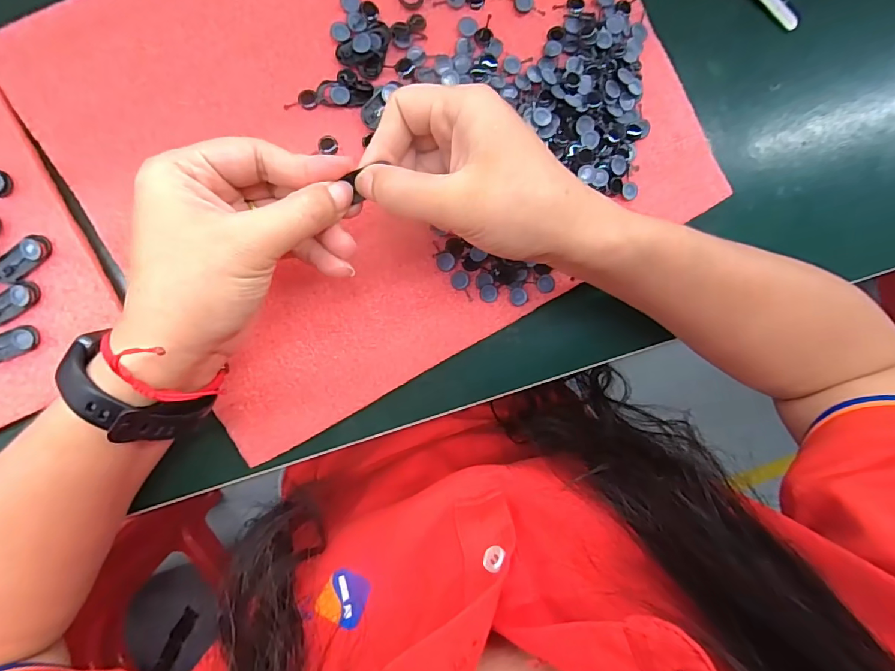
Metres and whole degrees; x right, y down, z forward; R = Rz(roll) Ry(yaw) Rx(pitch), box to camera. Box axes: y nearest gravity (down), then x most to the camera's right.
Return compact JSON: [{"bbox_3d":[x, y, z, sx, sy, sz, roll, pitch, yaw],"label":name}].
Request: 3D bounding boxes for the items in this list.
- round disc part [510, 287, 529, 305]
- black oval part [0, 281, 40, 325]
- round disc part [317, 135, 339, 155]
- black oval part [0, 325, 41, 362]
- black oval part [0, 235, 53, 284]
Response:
[{"bbox_3d":[0.043,-0.023,0.276,0.011,0.004,0.011,0,93,-7],"label":"round disc part"},{"bbox_3d":[-0.231,-0.017,0.240,0.032,0.004,0.013,-36,97,-4],"label":"black oval part"},{"bbox_3d":[-0.068,-0.109,0.261,0.011,0.004,0.010,0,93,-7],"label":"round disc part"},{"bbox_3d":[-0.233,0.005,0.241,0.032,0.004,0.014,-23,96,-6],"label":"black oval part"},{"bbox_3d":[-0.224,-0.040,0.240,0.031,0.004,0.012,-42,97,-4],"label":"black oval part"}]

